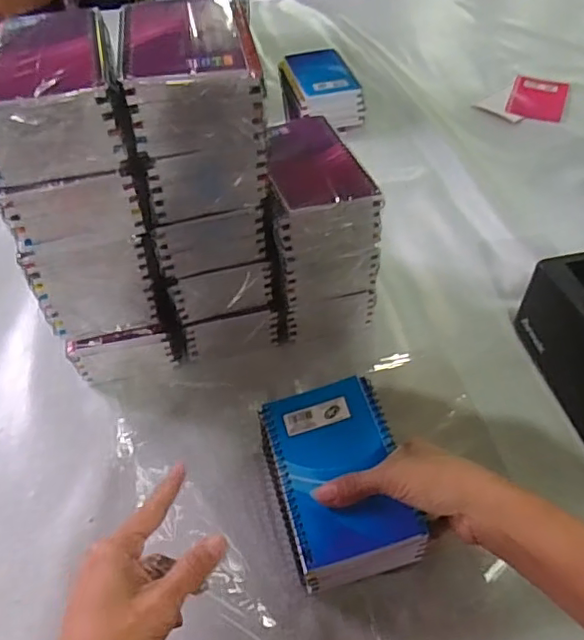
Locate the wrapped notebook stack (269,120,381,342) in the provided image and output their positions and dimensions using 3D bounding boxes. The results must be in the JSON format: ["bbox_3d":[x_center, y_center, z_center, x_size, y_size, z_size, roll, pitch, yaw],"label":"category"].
[{"bbox_3d":[0.023,-0.082,0.552,0.095,0.178,0.116,-10,51,-6],"label":"wrapped notebook stack"}]

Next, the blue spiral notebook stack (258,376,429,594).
[{"bbox_3d":[0.033,0.121,0.436,0.094,0.060,0.132,-10,51,-6],"label":"blue spiral notebook stack"}]

